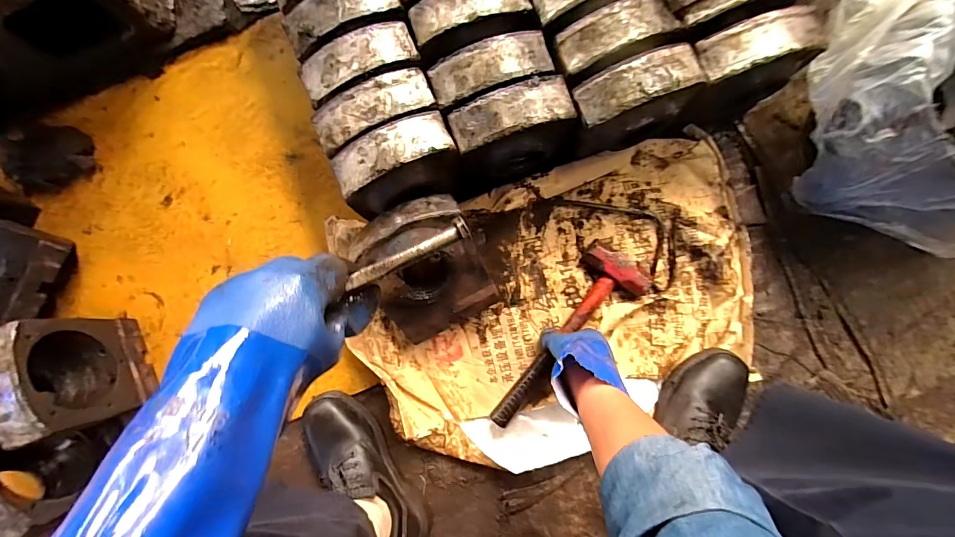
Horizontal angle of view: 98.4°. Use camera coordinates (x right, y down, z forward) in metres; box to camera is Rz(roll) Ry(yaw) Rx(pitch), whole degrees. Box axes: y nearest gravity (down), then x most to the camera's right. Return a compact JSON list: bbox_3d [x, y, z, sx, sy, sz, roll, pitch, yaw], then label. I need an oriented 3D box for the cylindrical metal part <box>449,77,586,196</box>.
[{"bbox_3d":[0.052,-0.184,0.606,0.170,0.183,0.089,-21,85,1],"label":"cylindrical metal part"}]

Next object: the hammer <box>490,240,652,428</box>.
[{"bbox_3d":[0.134,0.109,0.649,0.105,0.036,0.327,38,89,5],"label":"hammer"}]

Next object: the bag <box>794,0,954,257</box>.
[{"bbox_3d":[0.634,-0.203,0.554,0.304,0.157,0.339,-7,85,2],"label":"bag"}]

